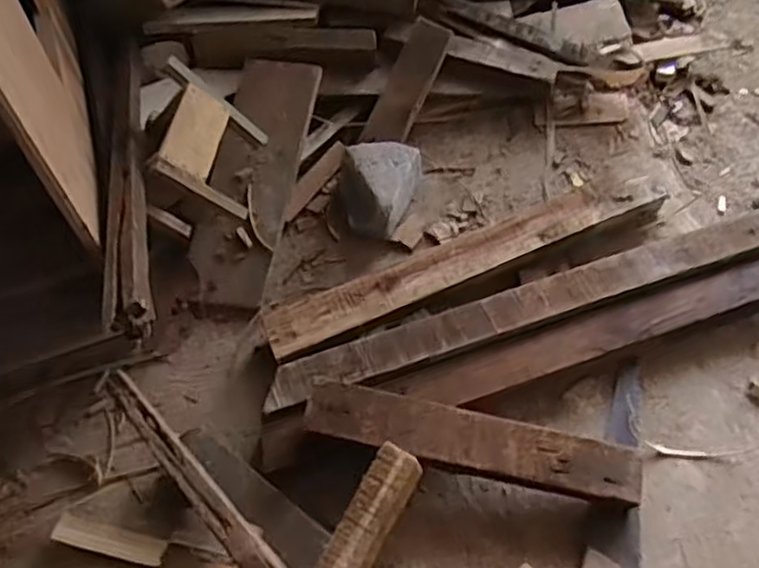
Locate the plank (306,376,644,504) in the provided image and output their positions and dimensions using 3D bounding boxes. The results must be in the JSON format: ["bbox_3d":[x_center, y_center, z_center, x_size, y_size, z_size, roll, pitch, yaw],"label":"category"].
[{"bbox_3d":[0.101,0.172,0.743,0.359,0.034,0.059,9,56,11],"label":"plank"}]

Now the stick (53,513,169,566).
[{"bbox_3d":[-0.299,0.285,0.759,0.127,0.006,0.029,11,58,8],"label":"stick"}]

